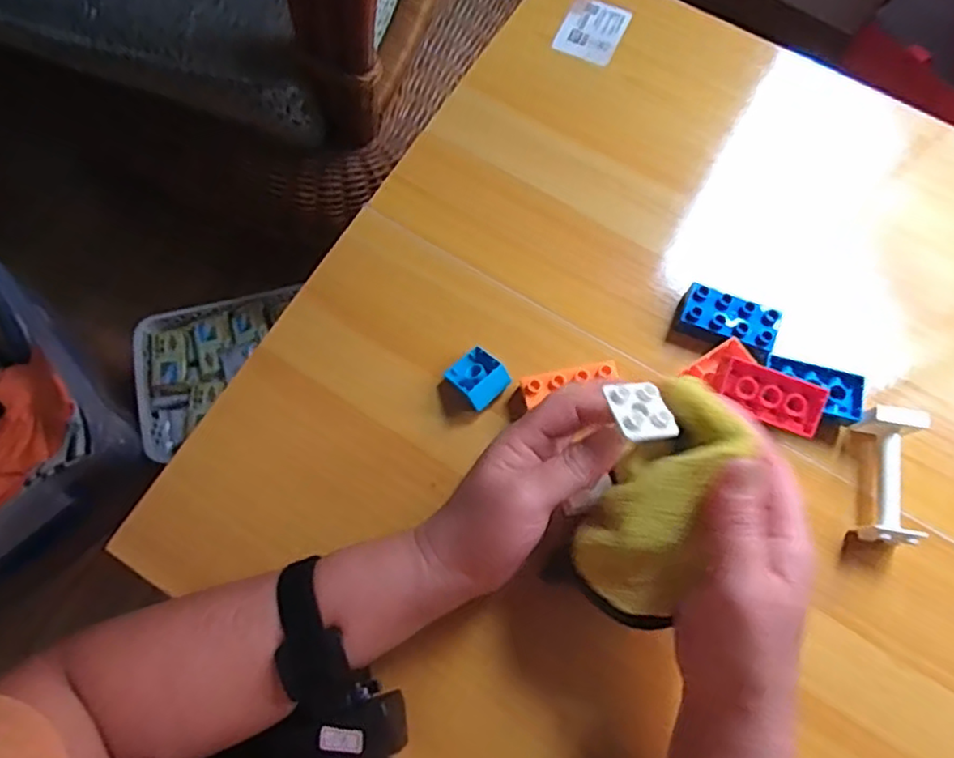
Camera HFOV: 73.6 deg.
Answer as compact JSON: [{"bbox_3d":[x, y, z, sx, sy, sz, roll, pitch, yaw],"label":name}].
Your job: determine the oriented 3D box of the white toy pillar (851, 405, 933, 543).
[{"bbox_3d":[0.260,0.060,0.404,0.031,0.032,0.085,10,74,4],"label":"white toy pillar"}]

